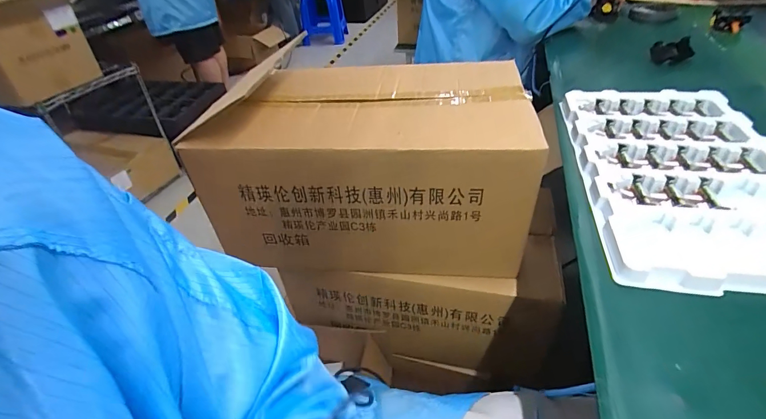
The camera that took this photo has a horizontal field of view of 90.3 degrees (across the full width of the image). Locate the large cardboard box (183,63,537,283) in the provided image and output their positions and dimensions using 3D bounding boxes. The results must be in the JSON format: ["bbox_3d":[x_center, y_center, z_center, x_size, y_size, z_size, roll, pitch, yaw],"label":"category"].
[{"bbox_3d":[-0.018,-0.094,0.729,0.528,0.256,0.330,2,40,8],"label":"large cardboard box"}]

